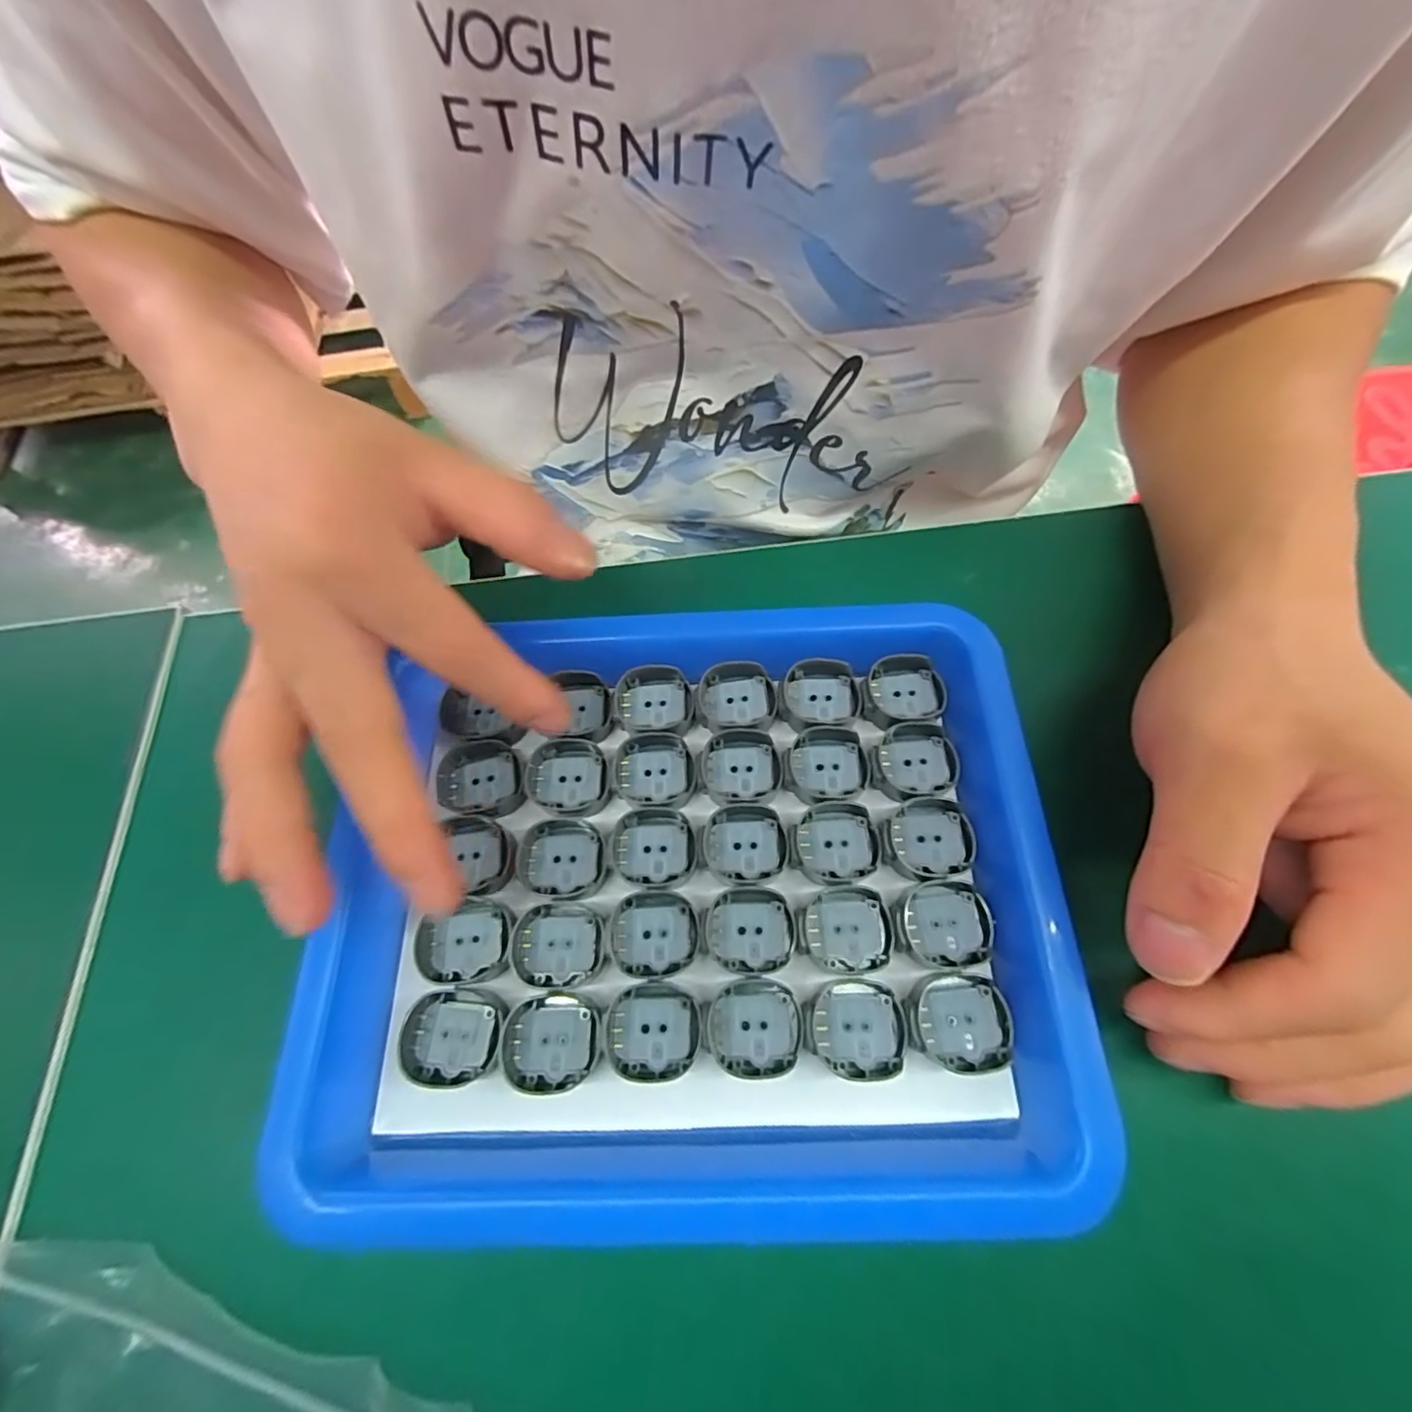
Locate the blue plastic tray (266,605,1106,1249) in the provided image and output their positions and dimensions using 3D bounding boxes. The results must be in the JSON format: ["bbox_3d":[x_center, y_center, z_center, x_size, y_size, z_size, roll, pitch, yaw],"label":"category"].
[{"bbox_3d":[-0.008,0.054,0.190,0.211,0.031,0.179,-2,66,2],"label":"blue plastic tray"}]

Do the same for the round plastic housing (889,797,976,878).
[{"bbox_3d":[0.073,0.042,0.192,0.025,0.004,0.025,-1,66,2],"label":"round plastic housing"}]

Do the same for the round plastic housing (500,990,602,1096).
[{"bbox_3d":[-0.045,0.097,0.172,0.027,0.004,0.025,-1,66,2],"label":"round plastic housing"}]

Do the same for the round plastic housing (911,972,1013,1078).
[{"bbox_3d":[0.073,0.090,0.168,0.027,0.004,0.025,-1,66,2],"label":"round plastic housing"}]

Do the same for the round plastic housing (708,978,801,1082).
[{"bbox_3d":[0.014,0.093,0.172,0.025,0.004,0.025,-1,66,2],"label":"round plastic housing"}]

